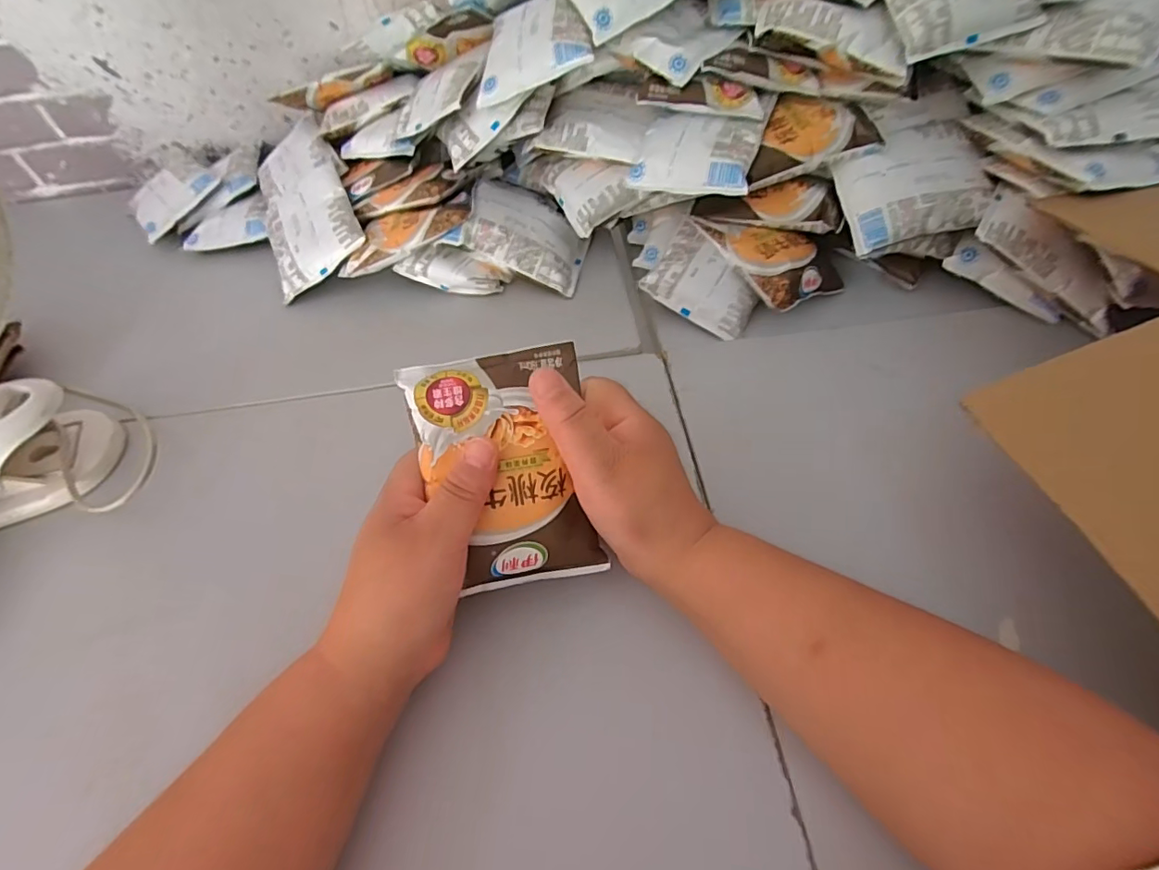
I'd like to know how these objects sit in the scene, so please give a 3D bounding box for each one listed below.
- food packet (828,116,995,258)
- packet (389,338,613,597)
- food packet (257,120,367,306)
[{"bbox_3d":[0.273,-0.204,0.424,0.119,0.021,0.090,-14,81,3],"label":"food packet"},{"bbox_3d":[-0.039,0.019,0.293,0.093,0.015,0.129,-9,88,-11],"label":"packet"},{"bbox_3d":[-0.273,-0.241,0.522,0.093,0.023,0.226,-27,63,9],"label":"food packet"}]

